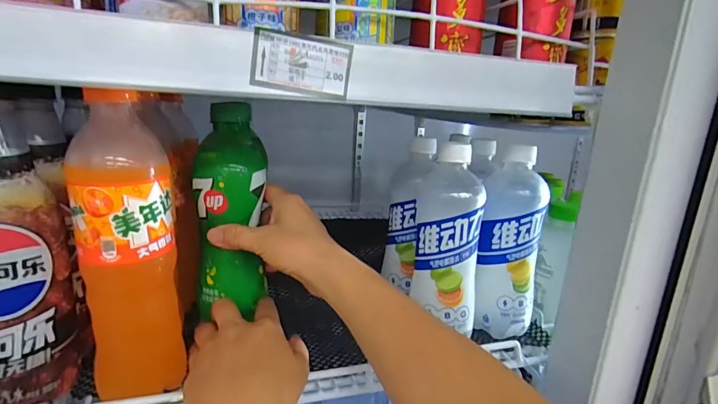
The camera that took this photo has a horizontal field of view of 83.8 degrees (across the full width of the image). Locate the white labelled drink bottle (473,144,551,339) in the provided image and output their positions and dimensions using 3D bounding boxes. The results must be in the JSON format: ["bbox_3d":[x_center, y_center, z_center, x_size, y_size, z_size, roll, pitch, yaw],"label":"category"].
[{"bbox_3d":[0.165,0.040,0.430,0.063,0.189,0.076,10,15,25],"label":"white labelled drink bottle"}]

